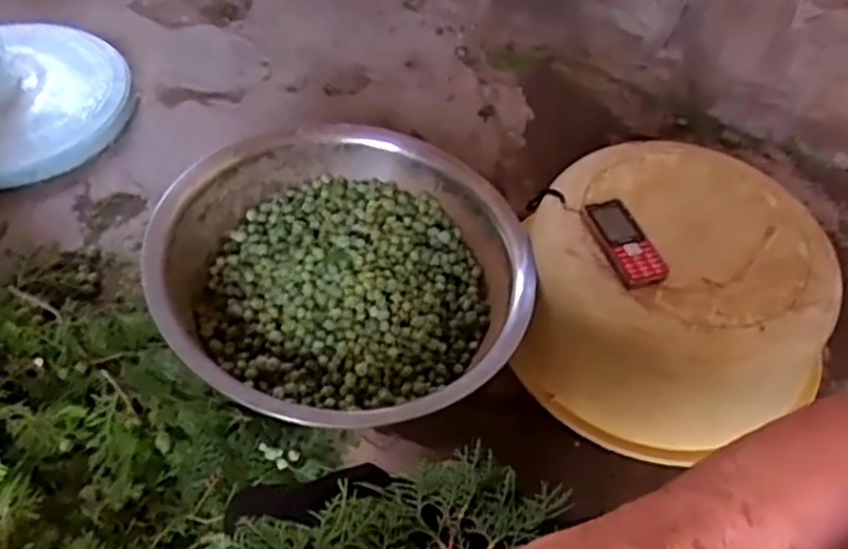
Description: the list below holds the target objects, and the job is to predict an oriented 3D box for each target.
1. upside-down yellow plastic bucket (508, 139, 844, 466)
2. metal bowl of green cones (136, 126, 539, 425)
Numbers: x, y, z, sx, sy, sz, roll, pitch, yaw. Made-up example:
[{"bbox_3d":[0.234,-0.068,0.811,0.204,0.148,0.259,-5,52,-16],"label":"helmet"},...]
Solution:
[{"bbox_3d":[0.298,0.031,0.881,0.324,0.214,0.324,3,51,-4],"label":"upside-down yellow plastic bucket"},{"bbox_3d":[-0.101,0.004,0.902,0.442,0.153,0.456,3,51,-4],"label":"metal bowl of green cones"}]

